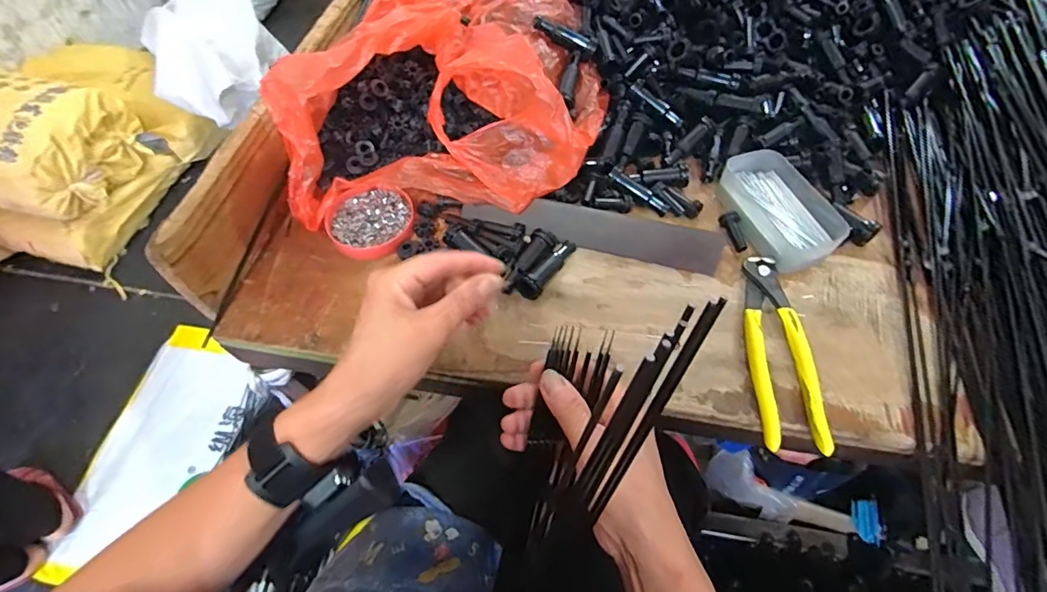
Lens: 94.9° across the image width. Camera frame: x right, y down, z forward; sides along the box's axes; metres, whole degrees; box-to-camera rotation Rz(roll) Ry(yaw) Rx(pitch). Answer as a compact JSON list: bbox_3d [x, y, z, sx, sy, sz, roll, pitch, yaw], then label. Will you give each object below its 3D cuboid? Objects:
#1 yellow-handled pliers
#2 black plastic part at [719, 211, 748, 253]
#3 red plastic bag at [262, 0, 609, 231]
[{"bbox_3d":[0.204,0.040,0.388,0.044,0.015,0.167,3,58,2],"label":"yellow-handled pliers"},{"bbox_3d":[0.200,-0.060,0.450,0.018,0.014,0.038,-13,73,-8],"label":"black plastic part"},{"bbox_3d":[-0.072,-0.214,0.474,0.298,0.113,0.275,-1,58,0],"label":"red plastic bag"}]

